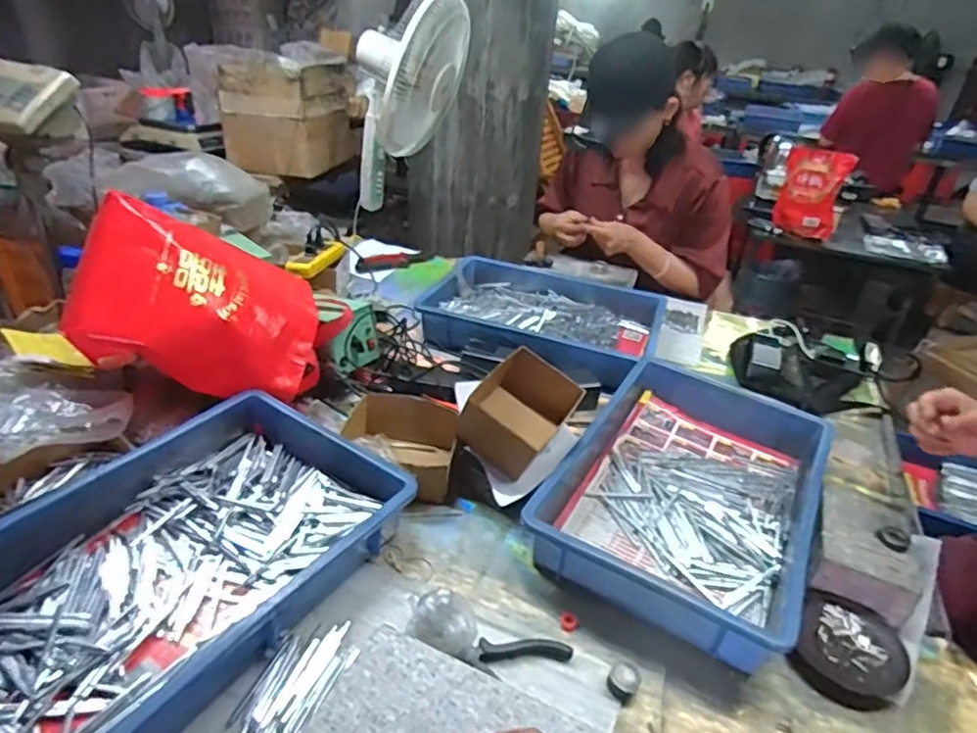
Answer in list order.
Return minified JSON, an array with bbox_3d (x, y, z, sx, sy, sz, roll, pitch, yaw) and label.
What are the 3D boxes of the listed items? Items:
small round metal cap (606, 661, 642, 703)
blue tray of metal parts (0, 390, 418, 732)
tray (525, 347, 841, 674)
[{"bbox_3d":[0.132,0.302,0.586,0.029,0.016,0.035,23,36,26],"label":"small round metal cap"},{"bbox_3d":[-0.319,0.199,0.627,0.307,0.079,0.432,24,36,28],"label":"blue tray of metal parts"},{"bbox_3d":[0.270,0.150,0.795,0.283,0.076,0.458,21,35,24],"label":"tray"}]

